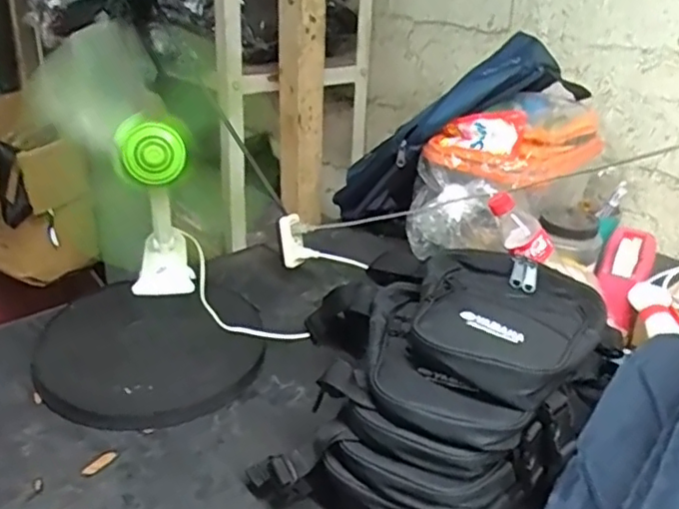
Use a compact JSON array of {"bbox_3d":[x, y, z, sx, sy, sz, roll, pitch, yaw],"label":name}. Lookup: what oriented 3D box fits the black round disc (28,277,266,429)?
[{"bbox_3d":[-0.234,0.108,0.802,0.262,0.057,0.267,1,26,-1],"label":"black round disc"}]

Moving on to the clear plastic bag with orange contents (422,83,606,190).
[{"bbox_3d":[0.286,-0.195,1.017,0.201,0.085,0.262,22,33,37],"label":"clear plastic bag with orange contents"}]

